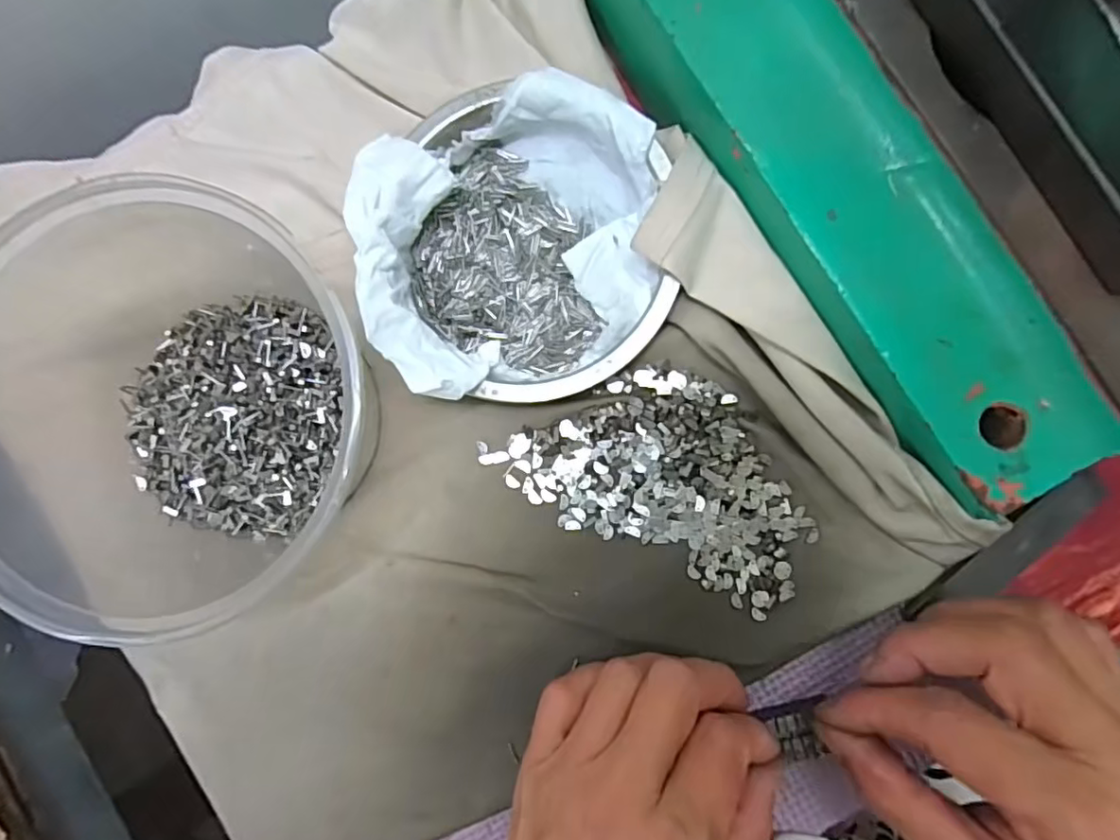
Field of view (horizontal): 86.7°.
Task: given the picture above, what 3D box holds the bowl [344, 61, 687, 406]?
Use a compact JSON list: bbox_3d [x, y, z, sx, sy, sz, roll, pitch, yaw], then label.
[{"bbox_3d":[-0.019,-0.069,0.238,0.118,0.036,0.121,0,87,3],"label":"bowl"}]

